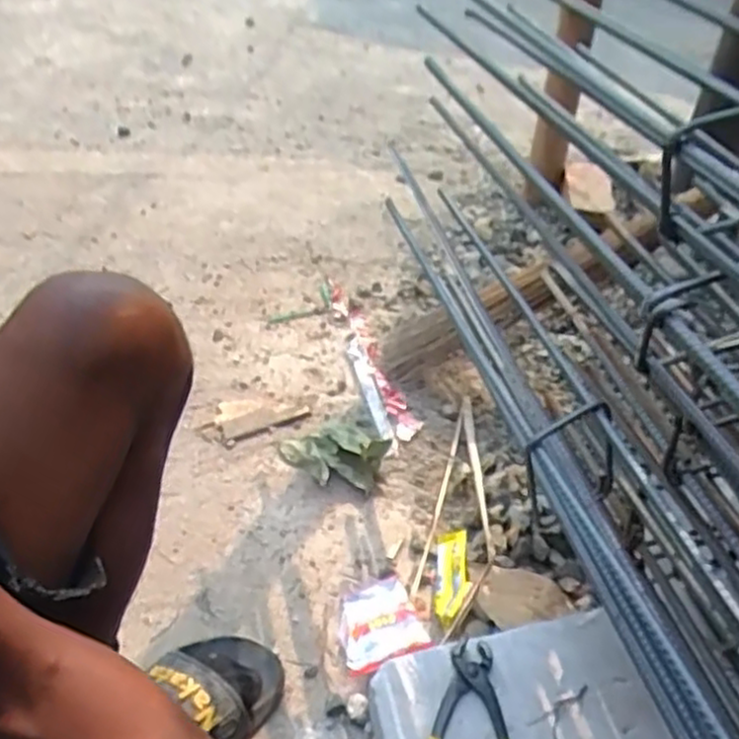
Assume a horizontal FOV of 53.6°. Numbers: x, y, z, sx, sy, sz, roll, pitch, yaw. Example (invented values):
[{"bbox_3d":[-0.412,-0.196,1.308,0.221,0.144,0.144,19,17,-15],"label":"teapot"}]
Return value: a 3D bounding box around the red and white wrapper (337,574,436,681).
[{"bbox_3d":[0.007,0.266,0.766,0.086,0.022,0.096,-12,42,-21],"label":"red and white wrapper"}]

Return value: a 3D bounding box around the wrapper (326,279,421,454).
[{"bbox_3d":[-0.002,-0.017,1.109,0.063,0.016,0.405,-7,41,-15],"label":"wrapper"}]

